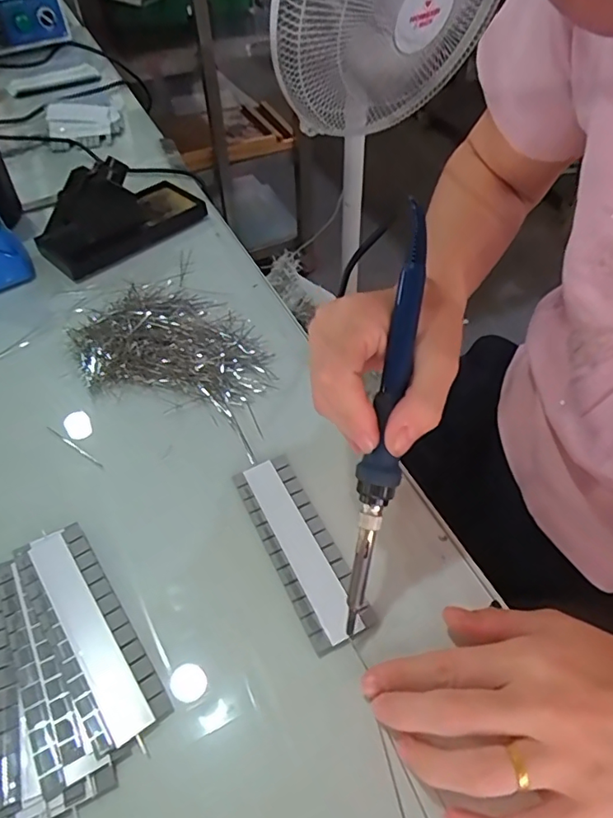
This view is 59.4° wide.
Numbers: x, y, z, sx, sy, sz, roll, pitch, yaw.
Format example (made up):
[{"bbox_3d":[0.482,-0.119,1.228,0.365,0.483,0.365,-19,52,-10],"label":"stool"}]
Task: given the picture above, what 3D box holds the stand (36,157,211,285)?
[{"bbox_3d":[-0.189,-0.206,0.539,0.162,0.067,0.084,-34,56,-25],"label":"stand"}]

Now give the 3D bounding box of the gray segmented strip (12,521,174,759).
[{"bbox_3d":[-0.121,0.118,0.295,0.038,0.008,0.127,-30,54,-22],"label":"gray segmented strip"}]

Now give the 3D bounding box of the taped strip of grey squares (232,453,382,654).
[{"bbox_3d":[-0.005,0.081,0.326,0.038,0.005,0.126,-22,51,-16],"label":"taped strip of grey squares"}]

